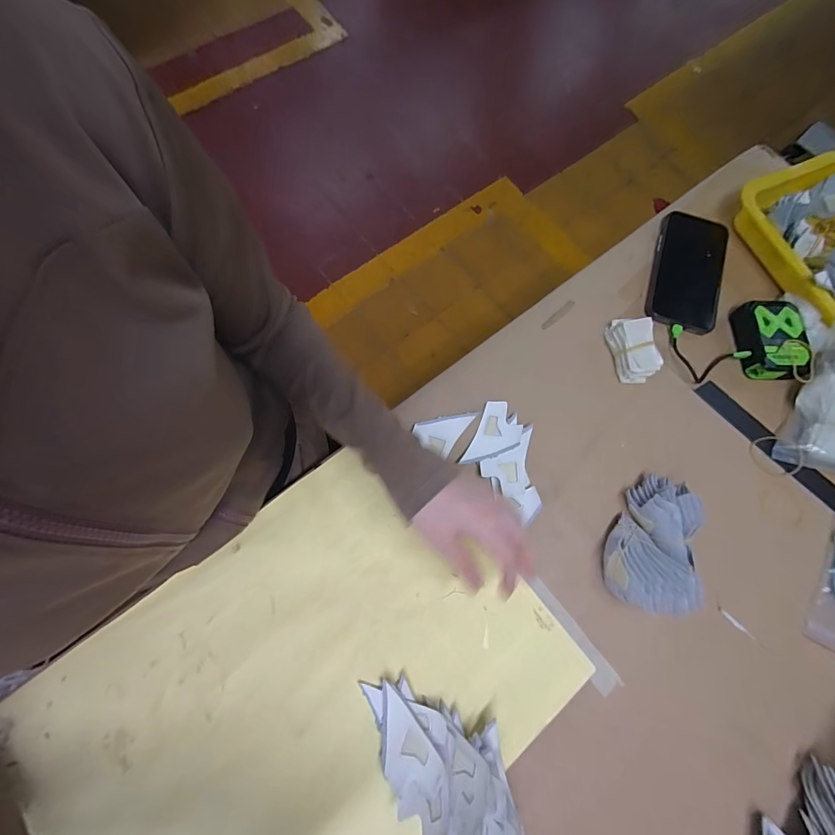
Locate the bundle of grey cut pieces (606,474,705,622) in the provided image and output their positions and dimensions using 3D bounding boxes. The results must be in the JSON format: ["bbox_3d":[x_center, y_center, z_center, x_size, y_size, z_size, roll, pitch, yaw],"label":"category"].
[{"bbox_3d":[0.231,0.122,0.380,0.073,0.059,0.125,33,74,9],"label":"bundle of grey cut pieces"}]

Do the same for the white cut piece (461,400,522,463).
[{"bbox_3d":[0.084,0.022,0.427,0.046,0.004,0.076,24,78,10],"label":"white cut piece"}]

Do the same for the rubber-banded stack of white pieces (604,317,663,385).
[{"bbox_3d":[0.245,-0.079,0.451,0.036,0.037,0.071,-11,73,-5],"label":"rubber-banded stack of white pieces"}]

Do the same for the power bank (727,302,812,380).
[{"bbox_3d":[0.411,-0.090,0.464,0.068,0.031,0.092,10,72,2],"label":"power bank"}]

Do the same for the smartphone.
[{"bbox_3d":[0.336,-0.182,0.491,0.079,0.011,0.156,14,80,12],"label":"smartphone"}]

